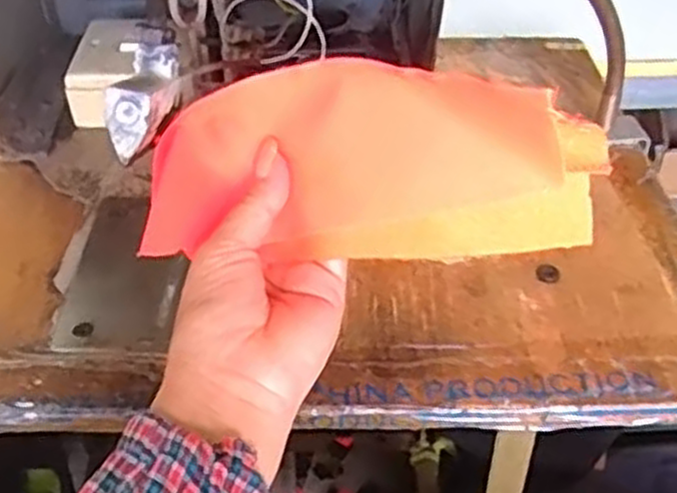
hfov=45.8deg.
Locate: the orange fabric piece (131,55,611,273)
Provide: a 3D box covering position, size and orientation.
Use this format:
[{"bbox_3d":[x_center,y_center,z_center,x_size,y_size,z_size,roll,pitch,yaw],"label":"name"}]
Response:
[{"bbox_3d":[0.008,-0.034,0.352,0.189,0.083,0.059,4,42,14],"label":"orange fabric piece"}]

